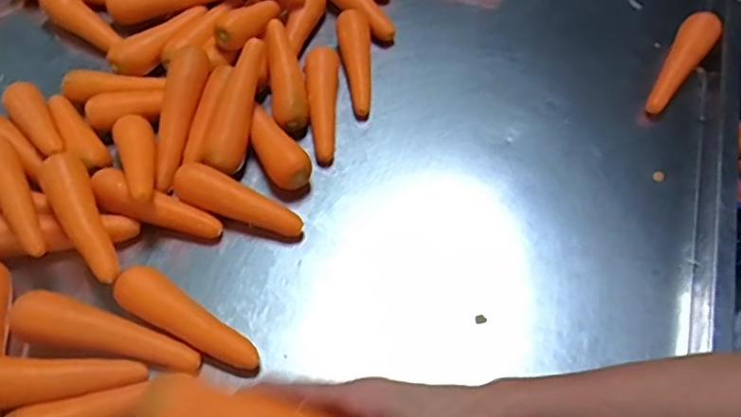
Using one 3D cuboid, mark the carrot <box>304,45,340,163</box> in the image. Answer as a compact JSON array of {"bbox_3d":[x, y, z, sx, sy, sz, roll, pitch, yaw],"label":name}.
[{"bbox_3d":[-0.061,-0.134,0.741,0.043,0.041,0.152,-2,56,1],"label":"carrot"}]

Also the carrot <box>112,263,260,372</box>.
[{"bbox_3d":[-0.181,0.112,0.583,0.158,0.044,0.046,28,62,19],"label":"carrot"}]

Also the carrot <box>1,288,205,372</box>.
[{"bbox_3d":[-0.257,0.126,0.578,0.190,0.049,0.050,15,58,12],"label":"carrot"}]

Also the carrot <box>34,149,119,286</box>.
[{"bbox_3d":[-0.299,0.008,0.614,0.041,0.041,0.157,-26,59,-17],"label":"carrot"}]

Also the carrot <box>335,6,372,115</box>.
[{"bbox_3d":[-0.018,-0.192,0.781,0.043,0.032,0.156,-7,71,-1],"label":"carrot"}]

